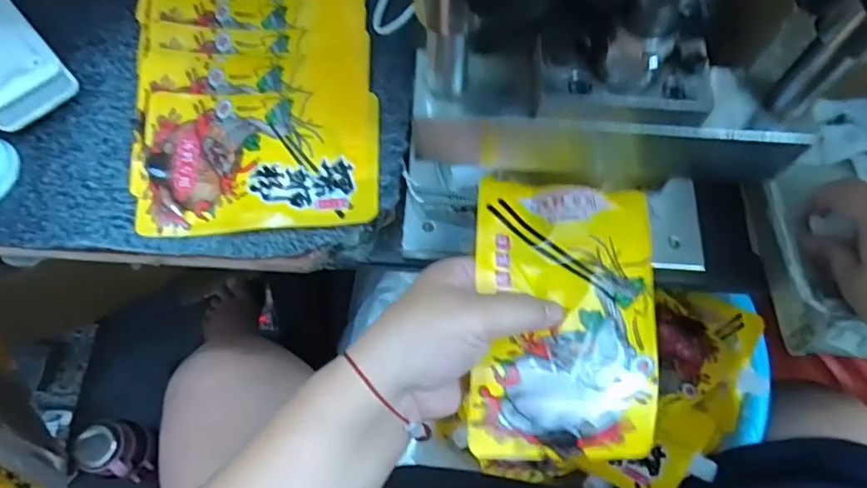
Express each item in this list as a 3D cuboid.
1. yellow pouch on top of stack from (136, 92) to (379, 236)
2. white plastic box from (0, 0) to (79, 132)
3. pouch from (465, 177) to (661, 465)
[{"bbox_3d":[-0.132,-0.067,0.441,0.176,0.008,0.117,-2,67,-2],"label":"yellow pouch on top of stack"},{"bbox_3d":[-0.340,-0.145,0.462,0.064,0.028,0.120,-40,73,-16],"label":"white plastic box"},{"bbox_3d":[0.083,0.045,0.361,0.114,0.017,0.167,4,77,-4],"label":"pouch"}]

